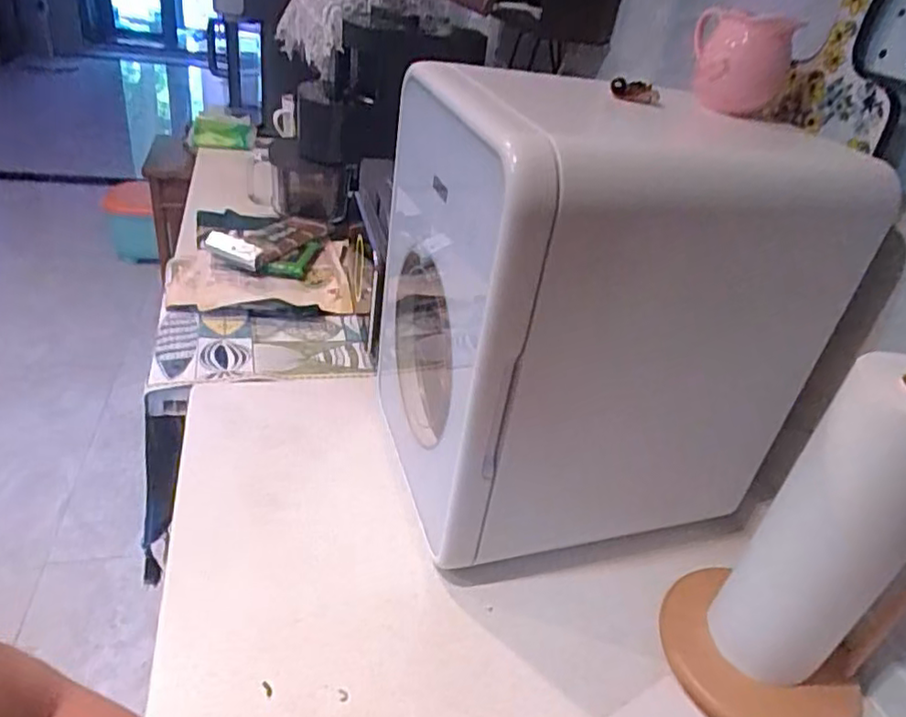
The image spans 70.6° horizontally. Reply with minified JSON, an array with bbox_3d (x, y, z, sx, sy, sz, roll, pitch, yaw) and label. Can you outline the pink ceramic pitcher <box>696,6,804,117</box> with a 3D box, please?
[{"bbox_3d":[0.247,-0.257,0.555,0.082,0.075,0.070,16,34,13],"label":"pink ceramic pitcher"}]

